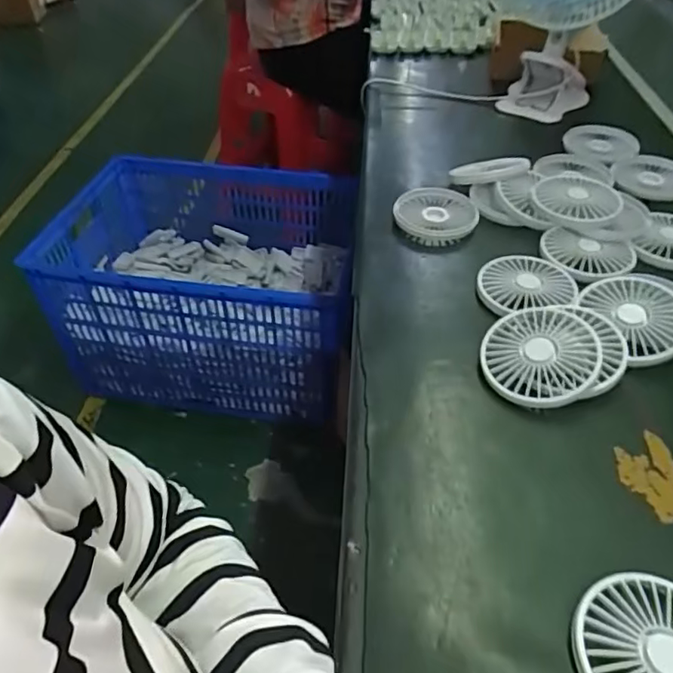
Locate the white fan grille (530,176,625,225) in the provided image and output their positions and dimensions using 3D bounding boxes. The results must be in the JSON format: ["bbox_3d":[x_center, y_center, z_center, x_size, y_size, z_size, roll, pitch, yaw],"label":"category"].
[{"bbox_3d":[0.249,-0.145,0.588,0.086,0.016,0.086,-4,45,4],"label":"white fan grille"}]

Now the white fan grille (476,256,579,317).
[{"bbox_3d":[0.176,-0.050,0.525,0.088,0.008,0.088,2,44,3],"label":"white fan grille"}]

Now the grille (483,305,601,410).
[{"bbox_3d":[0.158,0.015,0.443,0.084,0.012,0.087,-10,55,14],"label":"grille"}]

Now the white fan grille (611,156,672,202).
[{"bbox_3d":[0.375,-0.189,0.672,0.087,0.017,0.109,18,47,18],"label":"white fan grille"}]

